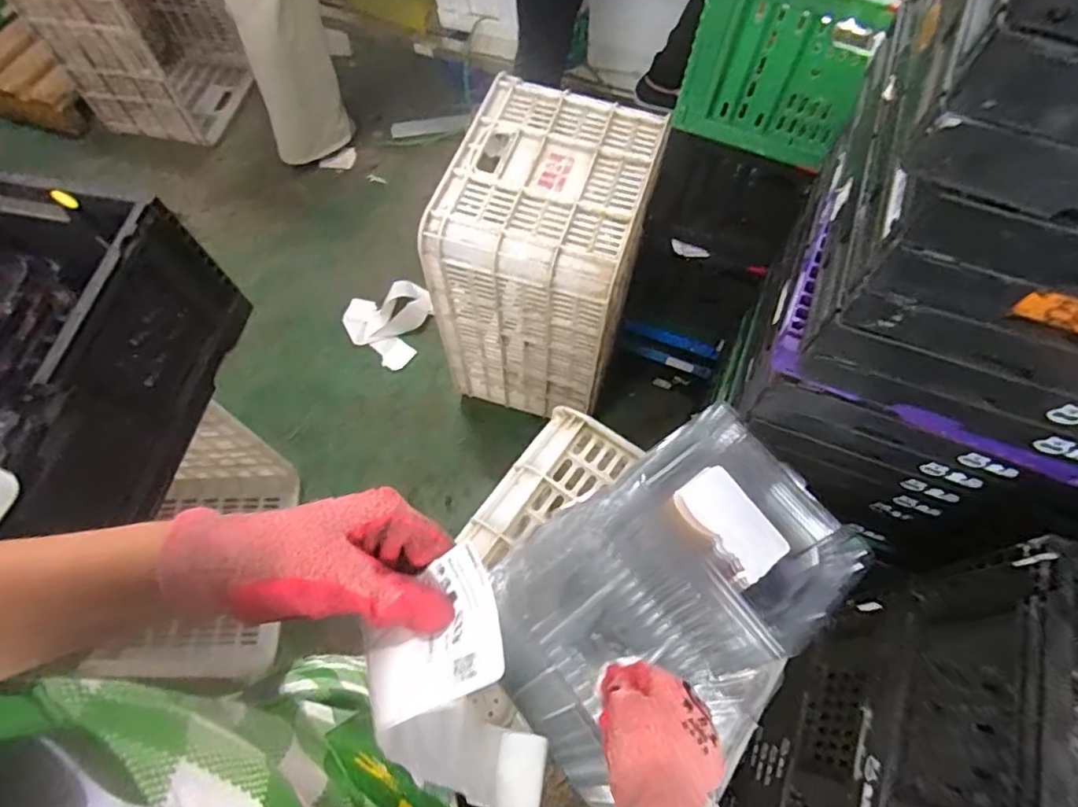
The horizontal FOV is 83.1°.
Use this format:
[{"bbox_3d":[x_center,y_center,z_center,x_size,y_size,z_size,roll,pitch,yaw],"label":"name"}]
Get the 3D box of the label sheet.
[{"bbox_3d":[-0.048,0.100,0.258,0.068,0.009,0.057,-31,47,13],"label":"label sheet"}]

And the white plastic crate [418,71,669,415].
[{"bbox_3d":[0.015,-0.262,1.229,0.336,0.499,0.362,18,67,9],"label":"white plastic crate"}]

